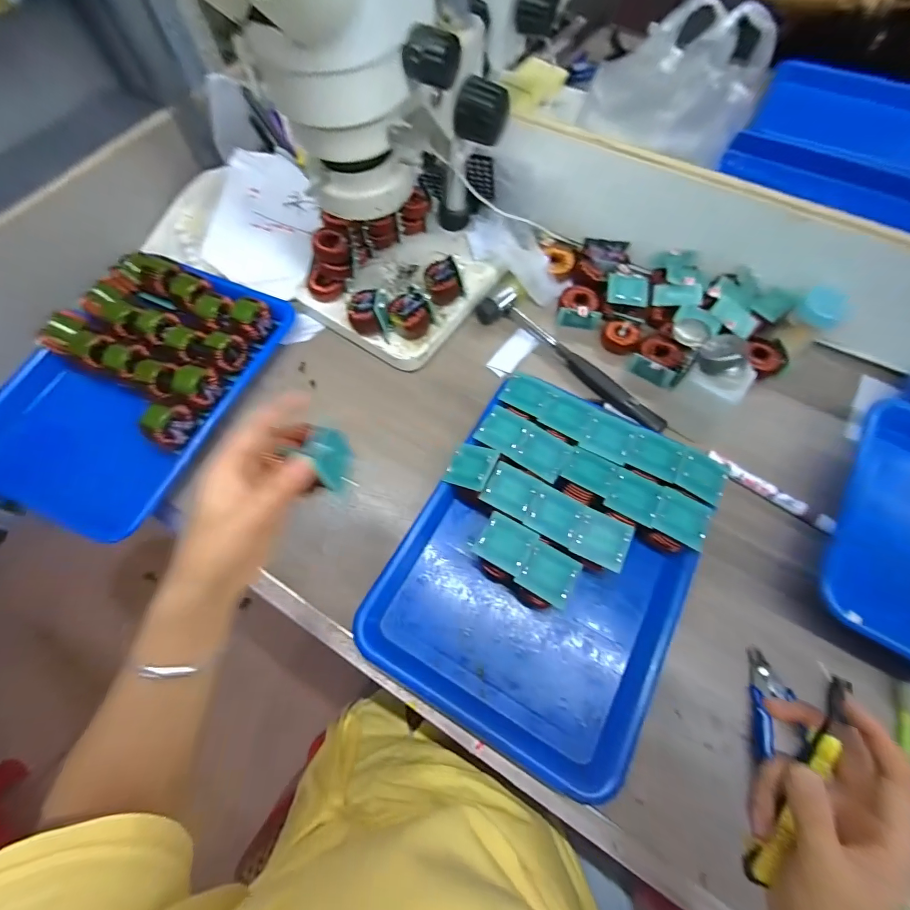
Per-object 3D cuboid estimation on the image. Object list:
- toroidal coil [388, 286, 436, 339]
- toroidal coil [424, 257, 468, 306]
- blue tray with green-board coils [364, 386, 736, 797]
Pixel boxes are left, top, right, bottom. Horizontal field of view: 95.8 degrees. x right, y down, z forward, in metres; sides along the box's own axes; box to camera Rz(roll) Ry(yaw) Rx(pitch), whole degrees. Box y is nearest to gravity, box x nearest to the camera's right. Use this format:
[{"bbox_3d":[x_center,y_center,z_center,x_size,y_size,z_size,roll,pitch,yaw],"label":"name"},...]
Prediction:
[{"bbox_3d":[-0.051,-0.163,0.475,0.039,0.045,0.042,0,66,1],"label":"toroidal coil"},{"bbox_3d":[-0.012,-0.207,0.496,0.046,0.046,0.037,-3,66,-1],"label":"toroidal coil"},{"bbox_3d":[0.085,0.095,0.384,0.241,0.053,0.311,28,69,12],"label":"blue tray with green-board coils"}]

